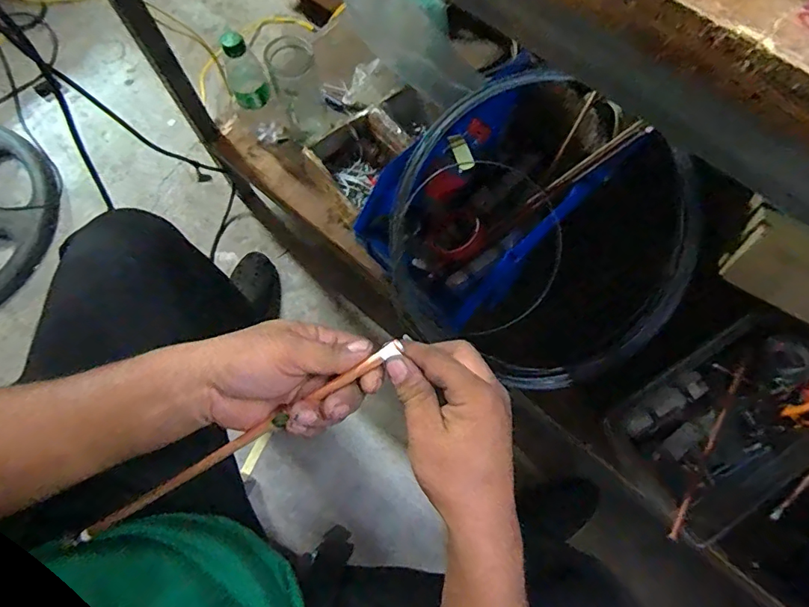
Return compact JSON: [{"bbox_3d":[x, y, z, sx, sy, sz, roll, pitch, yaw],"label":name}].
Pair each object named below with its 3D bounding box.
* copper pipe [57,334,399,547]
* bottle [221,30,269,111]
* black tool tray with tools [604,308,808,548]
[{"bbox_3d":[-0.130,0.107,0.359,0.298,0.011,0.010,-32,74,9],"label":"copper pipe"},{"bbox_3d":[-0.235,-0.341,0.714,0.056,0.109,0.067,-20,74,-6],"label":"bottle"},{"bbox_3d":[0.439,0.143,0.634,0.339,0.063,0.196,-33,75,-10],"label":"black tool tray with tools"}]

